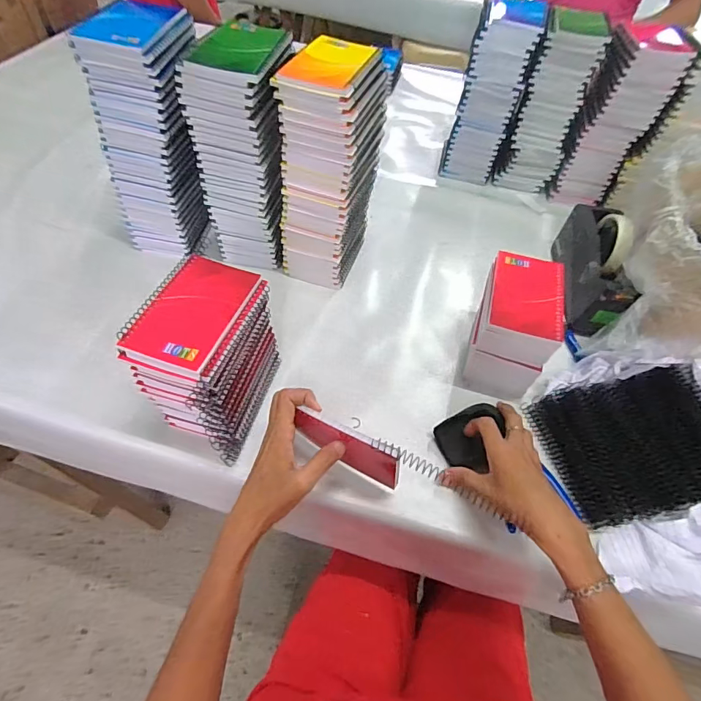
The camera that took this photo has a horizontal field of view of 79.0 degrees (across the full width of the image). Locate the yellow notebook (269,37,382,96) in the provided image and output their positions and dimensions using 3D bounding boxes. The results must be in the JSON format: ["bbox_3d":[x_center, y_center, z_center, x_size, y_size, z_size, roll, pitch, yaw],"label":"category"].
[{"bbox_3d":[-0.022,-0.320,0.476,0.092,0.009,0.103,23,67,17],"label":"yellow notebook"}]

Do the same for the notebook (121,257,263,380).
[{"bbox_3d":[-0.157,-0.040,0.418,0.089,0.014,0.133,17,55,8],"label":"notebook"}]

